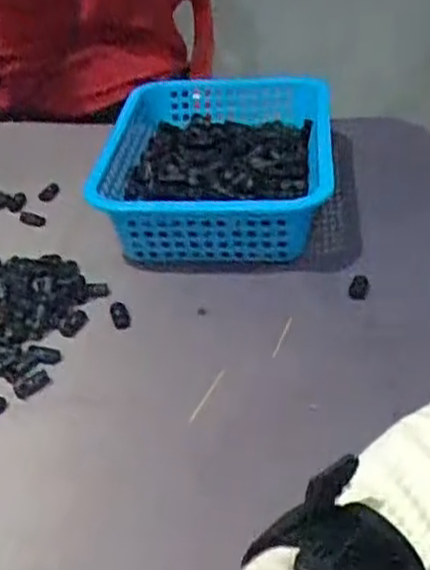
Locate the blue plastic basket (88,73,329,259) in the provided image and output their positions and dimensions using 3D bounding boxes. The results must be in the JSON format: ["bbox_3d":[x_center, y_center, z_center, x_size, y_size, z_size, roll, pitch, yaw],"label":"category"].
[{"bbox_3d":[0.005,-0.129,0.789,0.207,0.080,0.312,1,35,7],"label":"blue plastic basket"}]

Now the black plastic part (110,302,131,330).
[{"bbox_3d":[-0.081,0.023,0.643,0.015,0.008,0.033,-13,36,-12],"label":"black plastic part"}]

